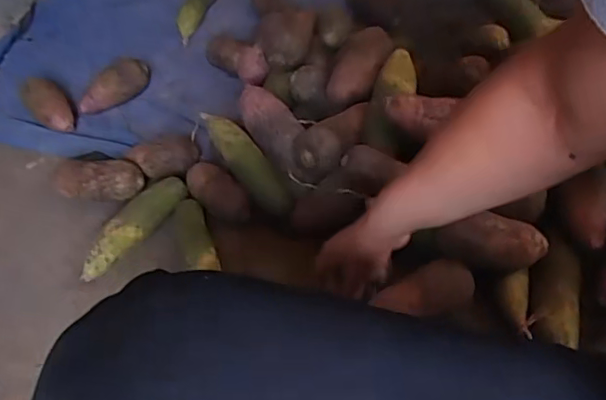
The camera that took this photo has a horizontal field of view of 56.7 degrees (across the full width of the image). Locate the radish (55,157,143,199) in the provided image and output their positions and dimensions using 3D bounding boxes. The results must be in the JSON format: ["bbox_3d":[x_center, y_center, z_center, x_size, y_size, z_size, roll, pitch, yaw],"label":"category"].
[{"bbox_3d":[-0.320,-0.026,0.876,0.140,0.064,0.058,-6,44,-3],"label":"radish"}]

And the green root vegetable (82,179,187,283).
[{"bbox_3d":[-0.252,0.036,0.834,0.051,0.052,0.210,23,49,24],"label":"green root vegetable"}]

